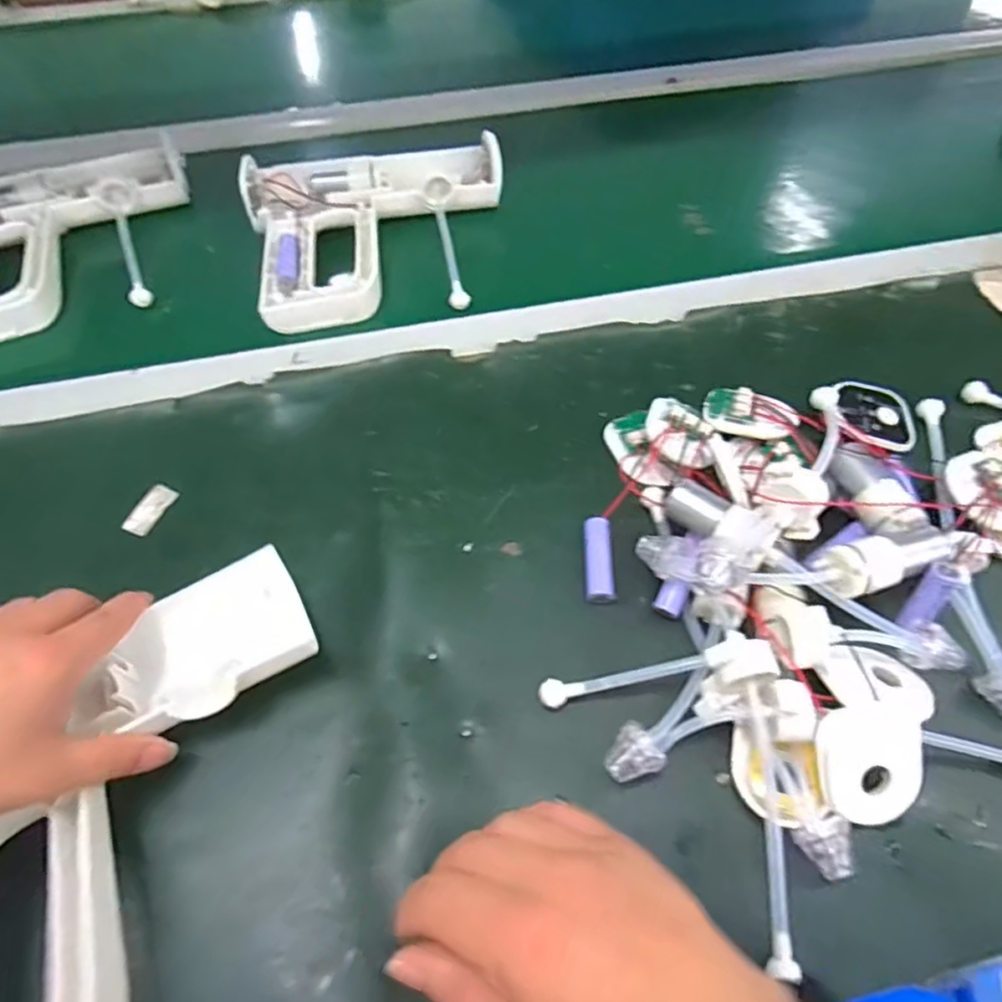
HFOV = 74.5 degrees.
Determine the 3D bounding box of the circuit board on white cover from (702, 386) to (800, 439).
[{"bbox_3d":[0.163,-0.058,0.432,0.057,0.017,0.040,16,60,11],"label":"circuit board on white cover"}]

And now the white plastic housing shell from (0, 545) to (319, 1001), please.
[{"bbox_3d":[-0.177,0.138,0.299,0.113,0.053,0.251,15,57,10],"label":"white plastic housing shell"}]

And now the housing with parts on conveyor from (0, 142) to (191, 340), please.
[{"bbox_3d":[-0.372,-0.236,0.555,0.218,0.033,0.224,-24,61,-13],"label":"housing with parts on conveyor"}]

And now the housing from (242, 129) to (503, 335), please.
[{"bbox_3d":[-0.093,-0.227,0.535,0.211,0.034,0.178,-13,59,-7],"label":"housing"}]

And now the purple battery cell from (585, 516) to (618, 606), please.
[{"bbox_3d":[0.057,0.035,0.383,0.016,0.011,0.052,2,58,3],"label":"purple battery cell"}]

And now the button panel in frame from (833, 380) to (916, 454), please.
[{"bbox_3d":[0.246,-0.058,0.435,0.057,0.011,0.049,11,65,-5],"label":"button panel in frame"}]

